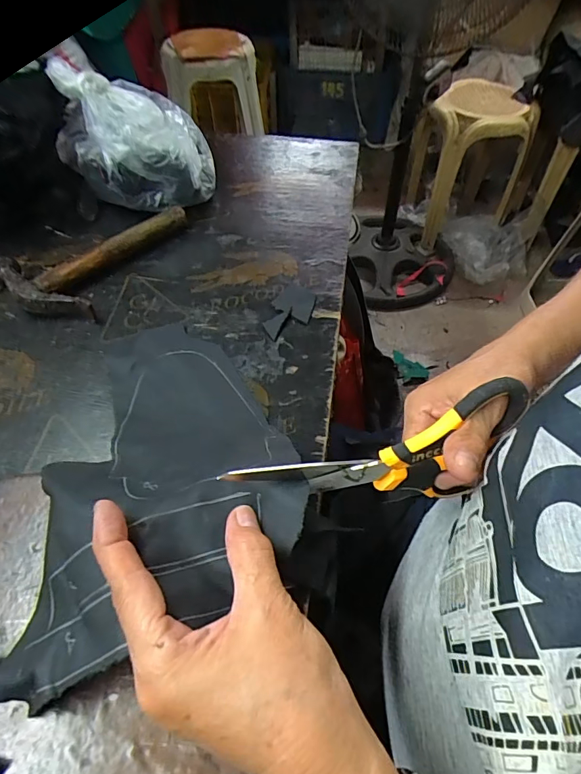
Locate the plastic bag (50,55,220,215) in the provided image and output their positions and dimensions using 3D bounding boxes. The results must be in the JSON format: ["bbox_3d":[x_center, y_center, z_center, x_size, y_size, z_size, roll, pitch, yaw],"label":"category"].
[{"bbox_3d":[-0.171,-0.273,0.500,0.159,0.112,0.153,-22,56,-15],"label":"plastic bag"}]

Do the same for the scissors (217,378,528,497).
[{"bbox_3d":[0.054,0.049,0.271,0.174,0.087,0.024,-12,54,-8],"label":"scissors"}]

